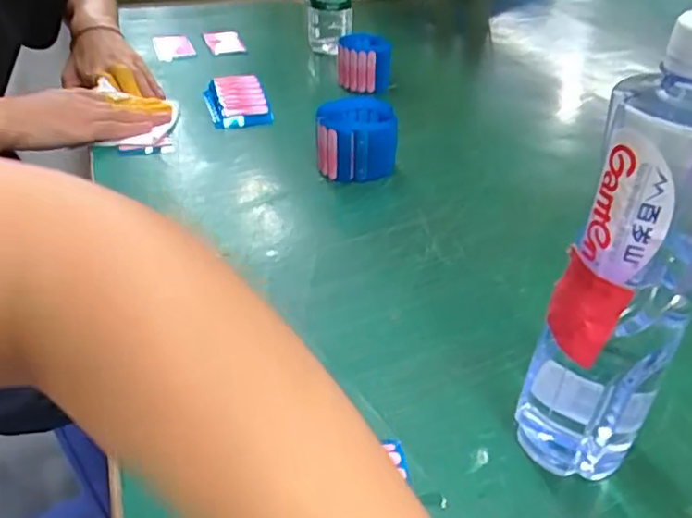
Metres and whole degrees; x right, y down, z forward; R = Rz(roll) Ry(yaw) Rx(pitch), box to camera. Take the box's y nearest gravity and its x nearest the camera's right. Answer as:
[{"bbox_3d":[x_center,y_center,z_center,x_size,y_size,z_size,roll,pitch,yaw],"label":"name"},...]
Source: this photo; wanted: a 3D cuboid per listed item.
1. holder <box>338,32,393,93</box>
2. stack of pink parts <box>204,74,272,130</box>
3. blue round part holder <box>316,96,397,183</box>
[{"bbox_3d":[0.024,-0.260,0.788,0.071,0.065,0.056,1,36,0],"label":"holder"},{"bbox_3d":[-0.127,-0.185,0.701,0.066,0.033,0.104,-12,38,-18],"label":"stack of pink parts"},{"bbox_3d":[0.008,-0.118,0.591,0.074,0.061,0.068,-2,36,-5],"label":"blue round part holder"}]

